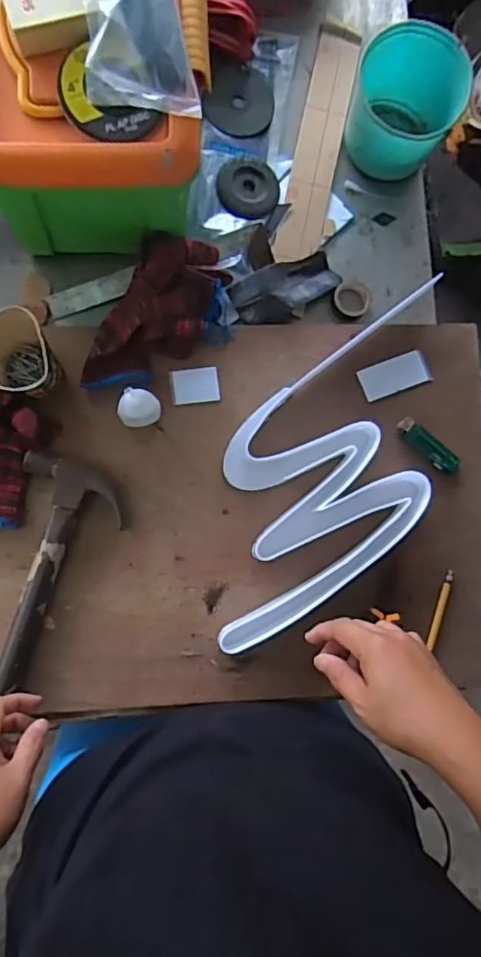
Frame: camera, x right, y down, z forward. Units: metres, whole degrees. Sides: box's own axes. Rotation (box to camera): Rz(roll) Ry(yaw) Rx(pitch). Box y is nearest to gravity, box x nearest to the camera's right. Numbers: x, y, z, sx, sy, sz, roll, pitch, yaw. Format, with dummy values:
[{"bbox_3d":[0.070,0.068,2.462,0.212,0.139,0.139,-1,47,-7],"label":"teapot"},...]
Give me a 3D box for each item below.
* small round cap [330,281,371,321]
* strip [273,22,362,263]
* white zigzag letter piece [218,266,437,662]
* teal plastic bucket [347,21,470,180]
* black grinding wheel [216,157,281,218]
[{"bbox_3d":[0.132,-0.213,0.720,0.050,0.018,0.043,-43,90,-7],"label":"small round cap"},{"bbox_3d":[0.097,-0.408,0.738,0.052,0.010,0.321,13,83,-2],"label":"strip"},{"bbox_3d":[0.109,-0.014,0.664,0.414,0.042,0.205,-38,89,-7],"label":"white zigzag letter piece"},{"bbox_3d":[0.191,-0.426,0.694,0.109,0.103,0.118,0,85,-5],"label":"teal plastic bucket"},{"bbox_3d":[0.010,-0.348,0.724,0.074,0.008,0.076,0,85,-5],"label":"black grinding wheel"}]

